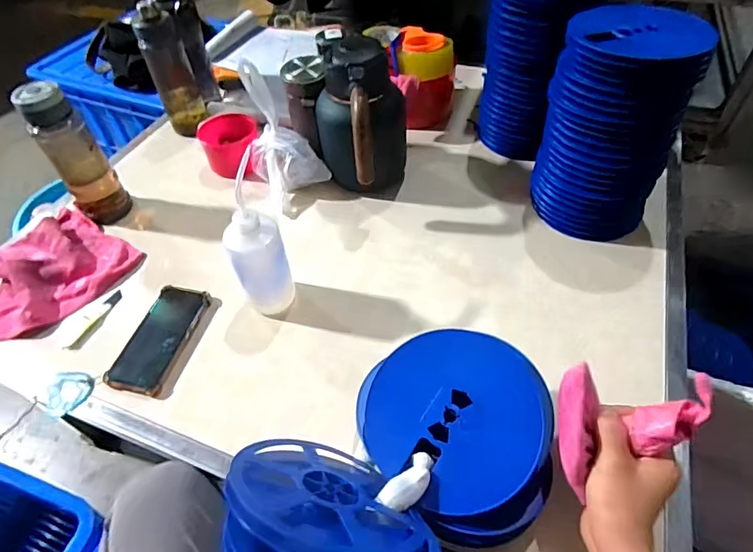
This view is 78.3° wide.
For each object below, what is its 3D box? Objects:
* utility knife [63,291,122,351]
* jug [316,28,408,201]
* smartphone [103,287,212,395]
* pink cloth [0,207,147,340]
[{"bbox_3d":[-0.406,0.063,0.671,0.020,0.011,0.104,16,53,17],"label":"utility knife"},{"bbox_3d":[-0.022,-0.226,0.746,0.141,0.230,0.160,-4,50,1],"label":"jug"},{"bbox_3d":[-0.299,0.084,0.639,0.077,0.015,0.158,9,51,11],"label":"smartphone"},{"bbox_3d":[-0.519,-0.004,0.708,0.195,0.043,0.243,27,57,24],"label":"pink cloth"}]

